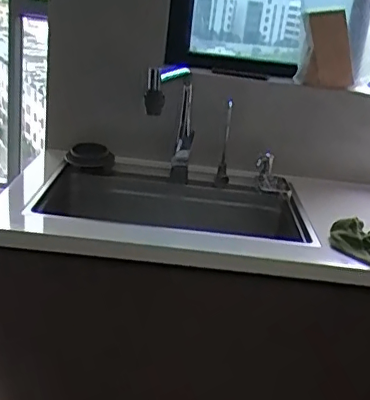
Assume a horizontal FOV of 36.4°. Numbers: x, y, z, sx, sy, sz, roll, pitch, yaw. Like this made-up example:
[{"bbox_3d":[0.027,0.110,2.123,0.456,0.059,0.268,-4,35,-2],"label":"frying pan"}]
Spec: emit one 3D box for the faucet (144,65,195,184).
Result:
[{"bbox_3d":[-0.031,-0.161,1.313,0.108,0.302,0.303,7,20,1],"label":"faucet"}]

